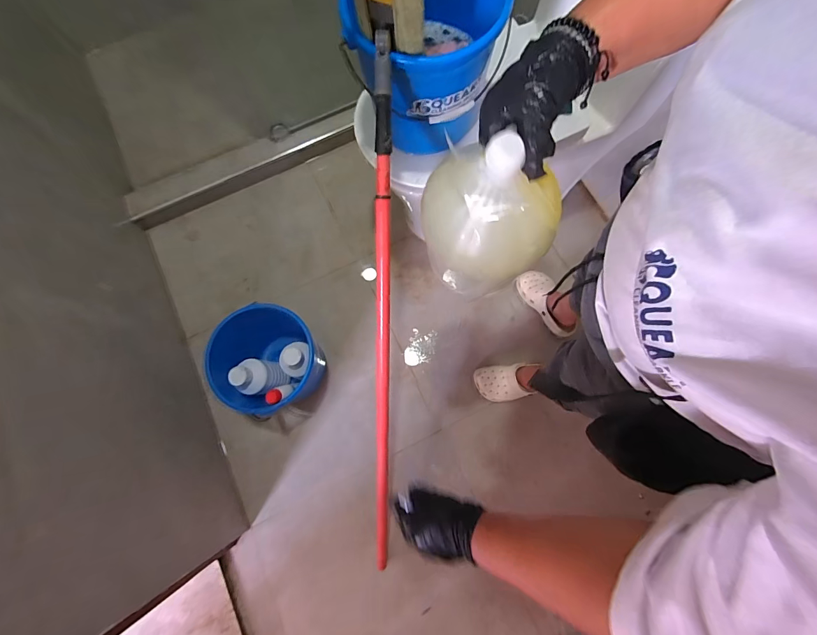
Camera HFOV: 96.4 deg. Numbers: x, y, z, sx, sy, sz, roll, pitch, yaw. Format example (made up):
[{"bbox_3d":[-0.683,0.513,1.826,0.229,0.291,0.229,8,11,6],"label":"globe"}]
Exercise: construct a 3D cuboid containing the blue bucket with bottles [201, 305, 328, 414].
[{"bbox_3d":[-0.364,0.127,0.996,0.250,0.237,0.254,0,76,1],"label":"blue bucket with bottles"}]

